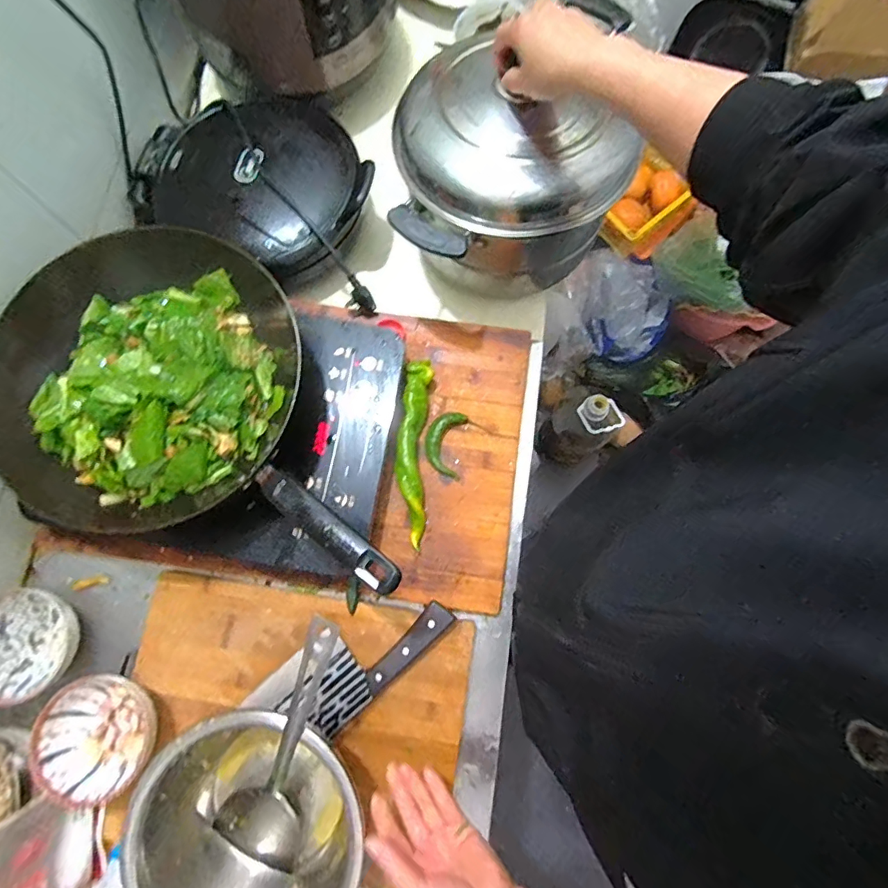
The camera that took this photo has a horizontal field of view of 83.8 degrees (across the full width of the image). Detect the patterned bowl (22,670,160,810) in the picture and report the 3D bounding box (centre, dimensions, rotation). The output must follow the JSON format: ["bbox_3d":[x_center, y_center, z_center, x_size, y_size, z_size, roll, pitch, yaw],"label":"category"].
[{"bbox_3d":[-0.362,0.303,0.523,0.114,0.047,0.113,0,76,1],"label":"patterned bowl"}]

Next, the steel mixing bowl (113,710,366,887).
[{"bbox_3d":[-0.187,0.365,0.479,0.193,0.099,0.208,0,76,1],"label":"steel mixing bowl"}]

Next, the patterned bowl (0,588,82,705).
[{"bbox_3d":[-0.476,0.227,0.568,0.107,0.065,0.111,0,76,1],"label":"patterned bowl"}]

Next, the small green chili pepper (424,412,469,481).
[{"bbox_3d":[0.001,-0.001,0.618,0.049,0.020,0.081,10,77,3],"label":"small green chili pepper"}]

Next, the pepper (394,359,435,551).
[{"bbox_3d":[-0.037,0.008,0.608,0.037,0.036,0.223,3,76,1],"label":"pepper"}]

